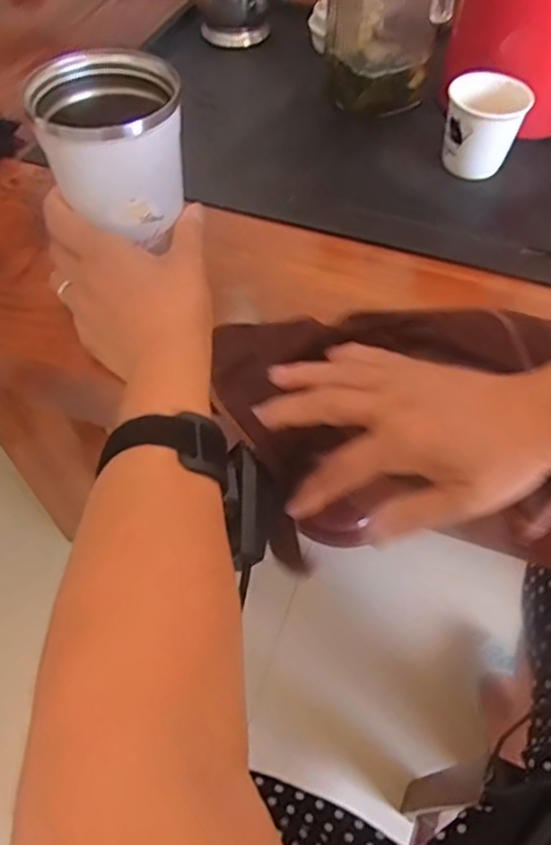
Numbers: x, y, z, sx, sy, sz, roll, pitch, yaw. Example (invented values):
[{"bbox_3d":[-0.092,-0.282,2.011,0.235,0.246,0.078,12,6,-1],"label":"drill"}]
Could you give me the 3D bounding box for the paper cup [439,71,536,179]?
[{"bbox_3d":[0.166,-0.239,0.480,0.059,0.062,0.054,1,56,-1],"label":"paper cup"}]

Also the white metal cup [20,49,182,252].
[{"bbox_3d":[-0.096,-0.163,0.355,0.080,0.075,0.071,-24,59,-17],"label":"white metal cup"}]

